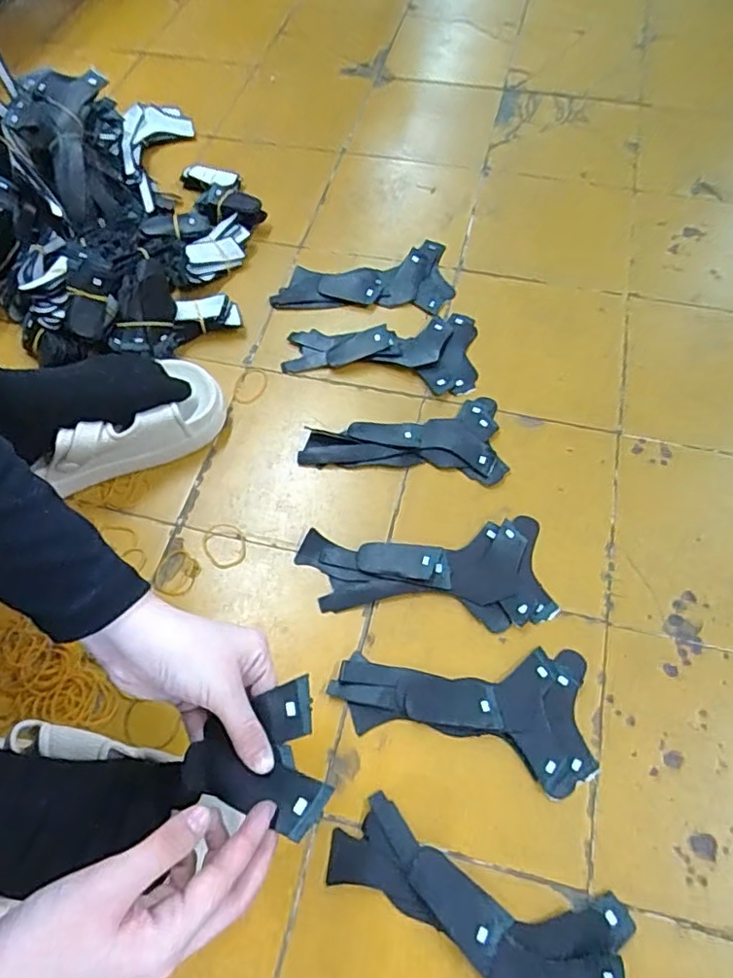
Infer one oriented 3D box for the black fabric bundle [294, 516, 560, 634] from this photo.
[{"bbox_3d":[0.051,0.078,0.529,0.217,0.013,0.095,-3,62,-2],"label":"black fabric bundle"}]

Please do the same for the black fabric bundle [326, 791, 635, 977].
[{"bbox_3d":[0.065,0.311,0.397,0.205,0.021,0.125,20,64,10],"label":"black fabric bundle"}]

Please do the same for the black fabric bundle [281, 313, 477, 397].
[{"bbox_3d":[0.016,-0.156,0.657,0.208,0.025,0.102,5,62,2],"label":"black fabric bundle"}]

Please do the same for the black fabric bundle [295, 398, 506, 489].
[{"bbox_3d":[0.035,-0.044,0.595,0.198,0.013,0.094,-3,62,-2],"label":"black fabric bundle"}]

